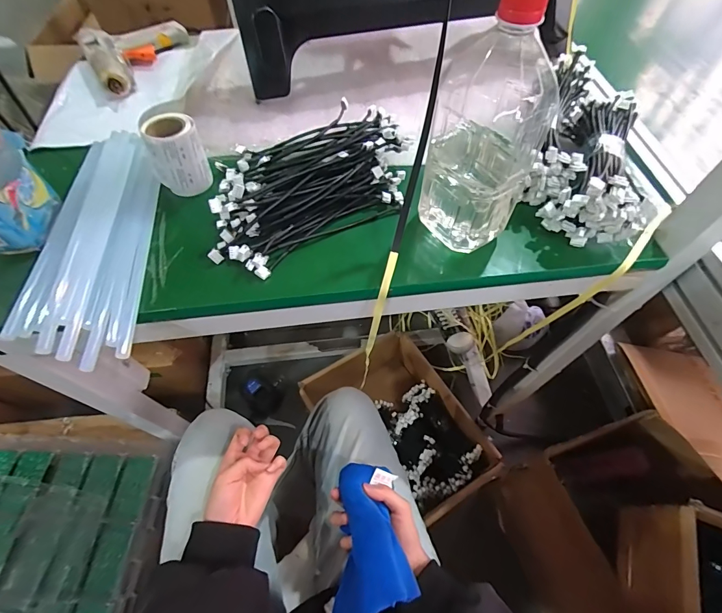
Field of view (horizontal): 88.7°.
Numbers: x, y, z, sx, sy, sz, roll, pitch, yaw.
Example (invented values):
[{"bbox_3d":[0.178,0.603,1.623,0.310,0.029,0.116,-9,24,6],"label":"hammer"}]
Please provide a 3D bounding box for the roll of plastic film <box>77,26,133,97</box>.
[{"bbox_3d":[-0.412,-0.395,0.601,0.053,0.038,0.149,-32,62,-17],"label":"roll of plastic film"}]

